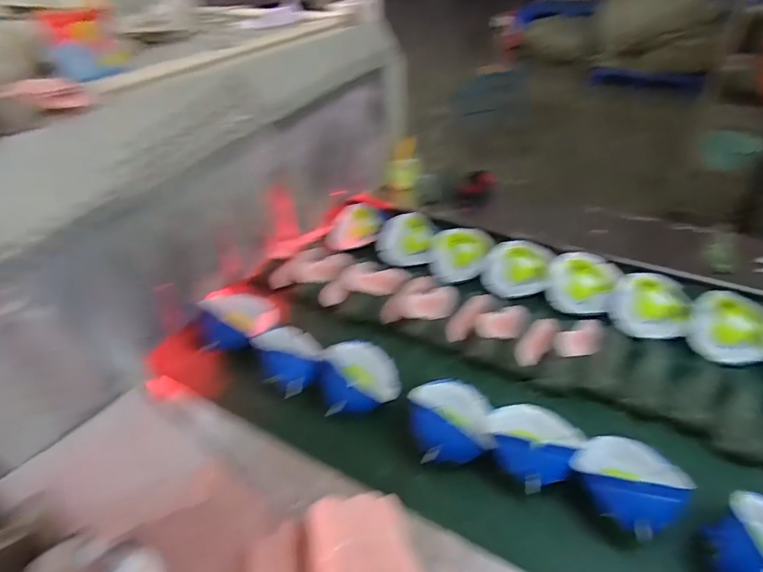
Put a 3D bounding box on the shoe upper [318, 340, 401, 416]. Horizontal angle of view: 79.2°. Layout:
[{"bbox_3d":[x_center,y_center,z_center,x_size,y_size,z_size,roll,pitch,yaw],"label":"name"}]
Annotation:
[{"bbox_3d":[-0.035,0.152,0.812,0.138,0.054,0.154,4,41,-2],"label":"shoe upper"}]

